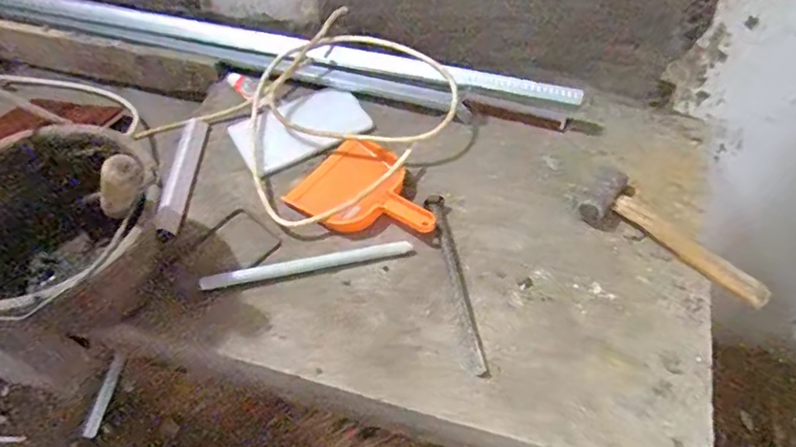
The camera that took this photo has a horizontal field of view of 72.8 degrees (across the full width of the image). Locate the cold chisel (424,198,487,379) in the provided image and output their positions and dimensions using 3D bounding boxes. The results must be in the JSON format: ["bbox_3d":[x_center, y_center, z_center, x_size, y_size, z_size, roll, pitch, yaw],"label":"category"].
[{"bbox_3d":[0.074,0.071,0.716,0.025,0.017,0.262,-8,55,-6],"label":"cold chisel"}]

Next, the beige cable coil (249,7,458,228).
[{"bbox_3d":[-0.104,-0.184,0.837,0.360,0.067,0.307,-36,63,-23],"label":"beige cable coil"}]

